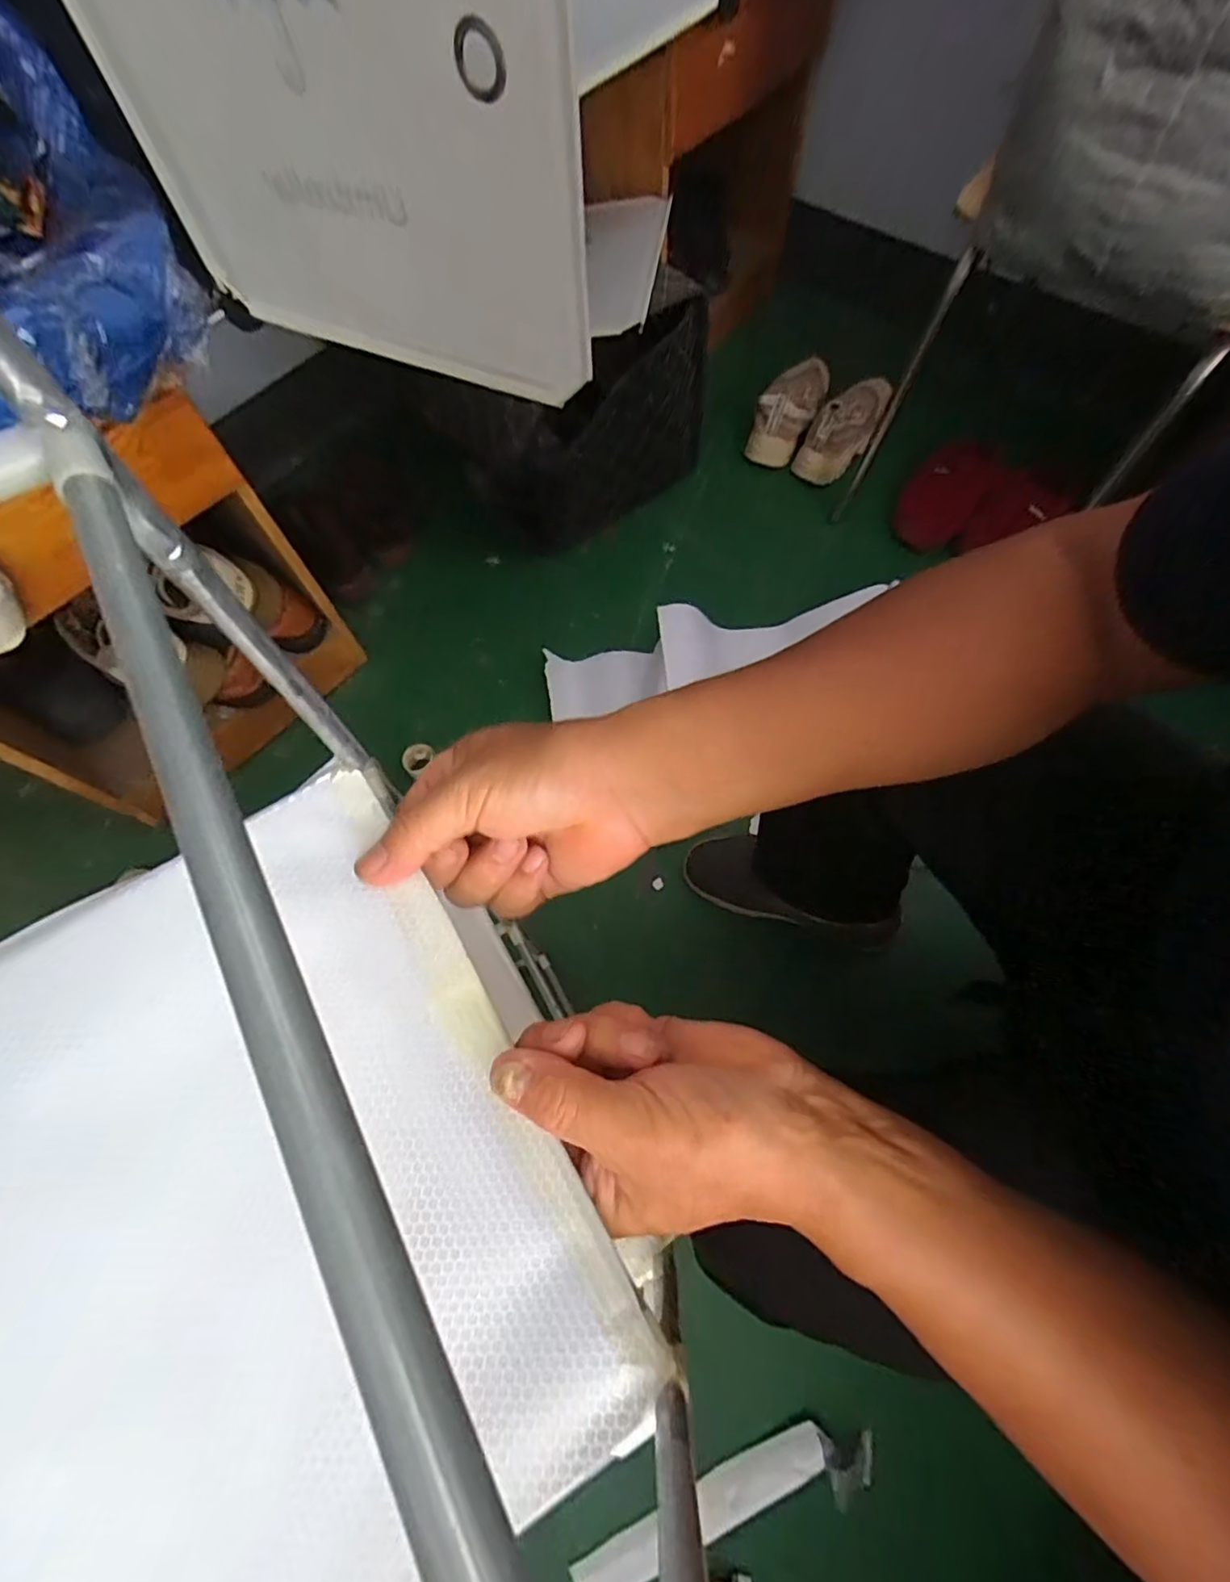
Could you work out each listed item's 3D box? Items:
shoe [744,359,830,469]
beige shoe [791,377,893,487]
[{"bbox_3d":[0.324,-0.710,1.121,0.103,0.082,0.278,17,69,10],"label":"shoe"},{"bbox_3d":[0.418,-0.660,1.103,0.103,0.087,0.250,25,70,13],"label":"beige shoe"}]

